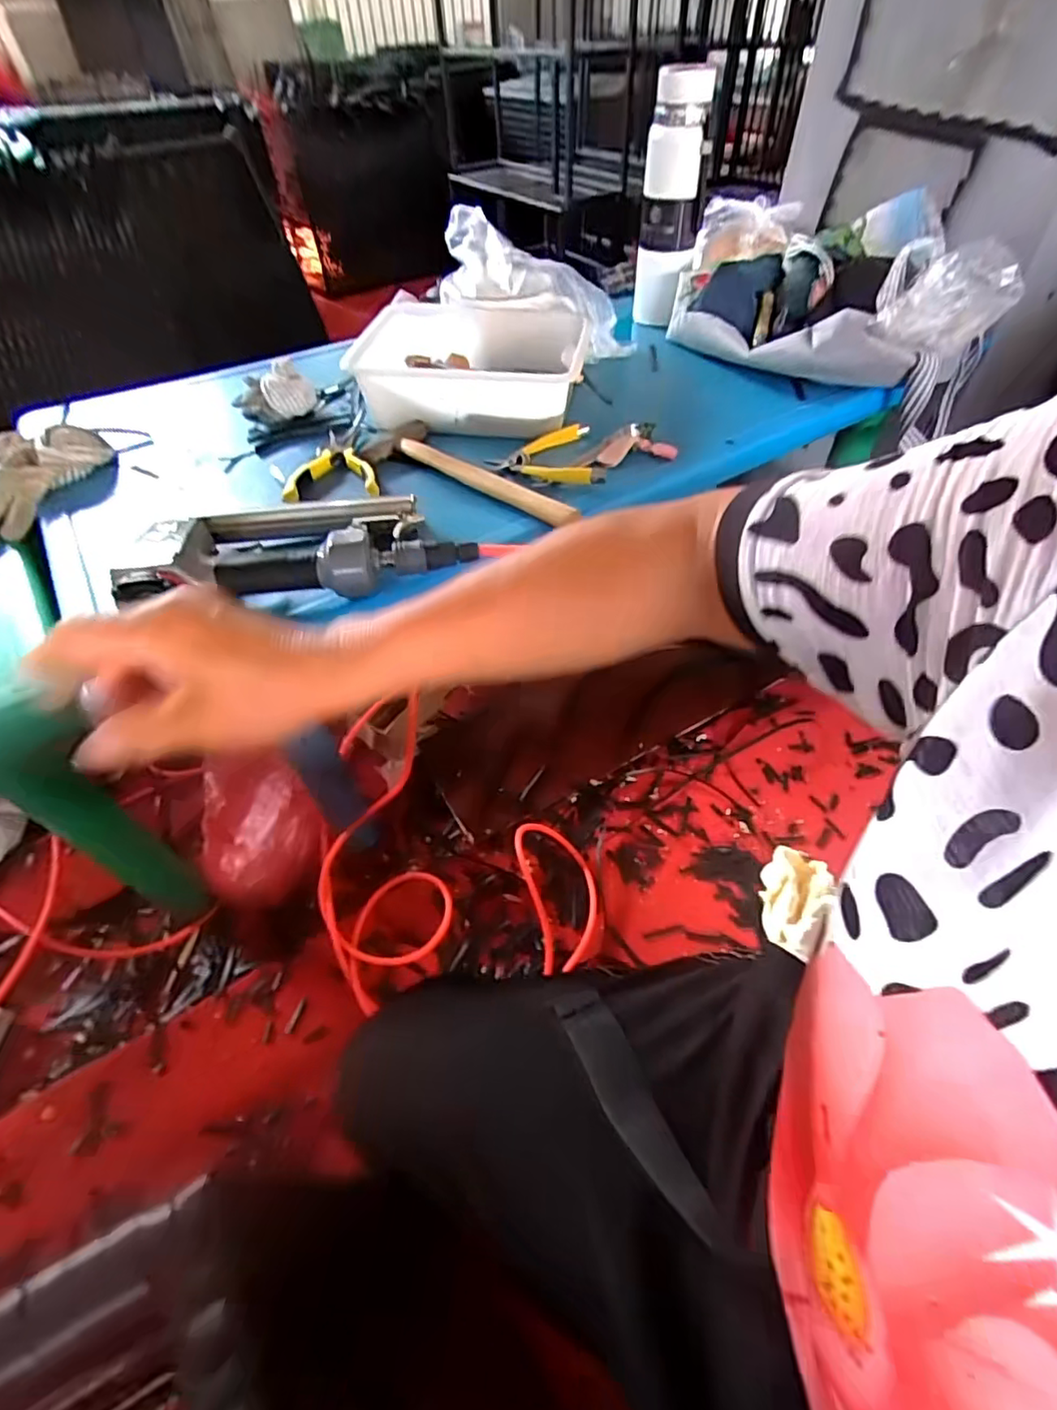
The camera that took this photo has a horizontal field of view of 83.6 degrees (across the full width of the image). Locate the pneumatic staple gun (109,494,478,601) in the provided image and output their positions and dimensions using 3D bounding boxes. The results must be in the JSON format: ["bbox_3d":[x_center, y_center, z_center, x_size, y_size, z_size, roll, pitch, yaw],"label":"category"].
[{"bbox_3d":[-0.196,-0.145,0.520,0.265,0.059,0.122,-14,50,-10],"label":"pneumatic staple gun"}]

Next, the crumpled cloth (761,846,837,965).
[{"bbox_3d":[0.173,0.129,0.383,0.036,0.037,0.077,16,52,14],"label":"crumpled cloth"}]

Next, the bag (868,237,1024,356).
[{"bbox_3d":[0.475,-0.463,0.673,0.143,0.097,0.039,1,49,2],"label":"bag"}]

